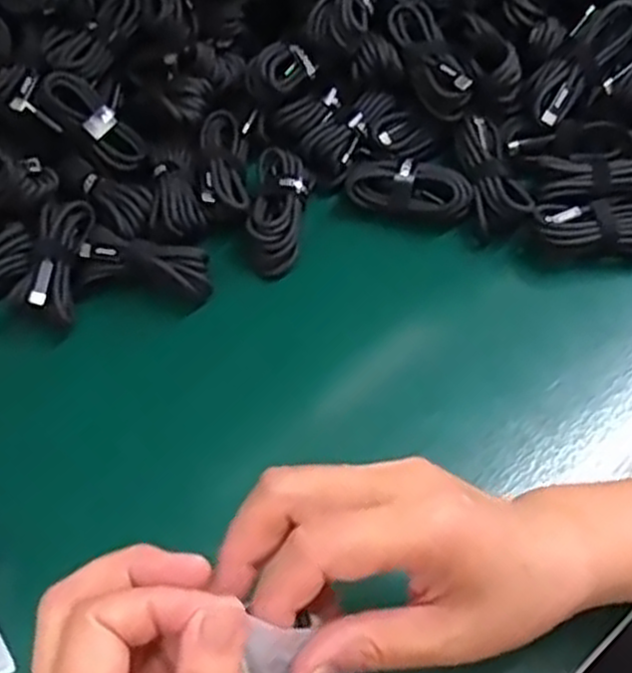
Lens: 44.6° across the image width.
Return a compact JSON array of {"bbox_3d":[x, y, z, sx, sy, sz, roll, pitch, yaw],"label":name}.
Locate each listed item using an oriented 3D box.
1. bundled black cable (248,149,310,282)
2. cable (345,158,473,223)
[{"bbox_3d":[-0.022,-0.077,0.463,0.031,0.023,0.077,4,76,2],"label":"bundled black cable"},{"bbox_3d":[0.058,-0.090,0.470,0.075,0.020,0.032,13,107,7],"label":"cable"}]

